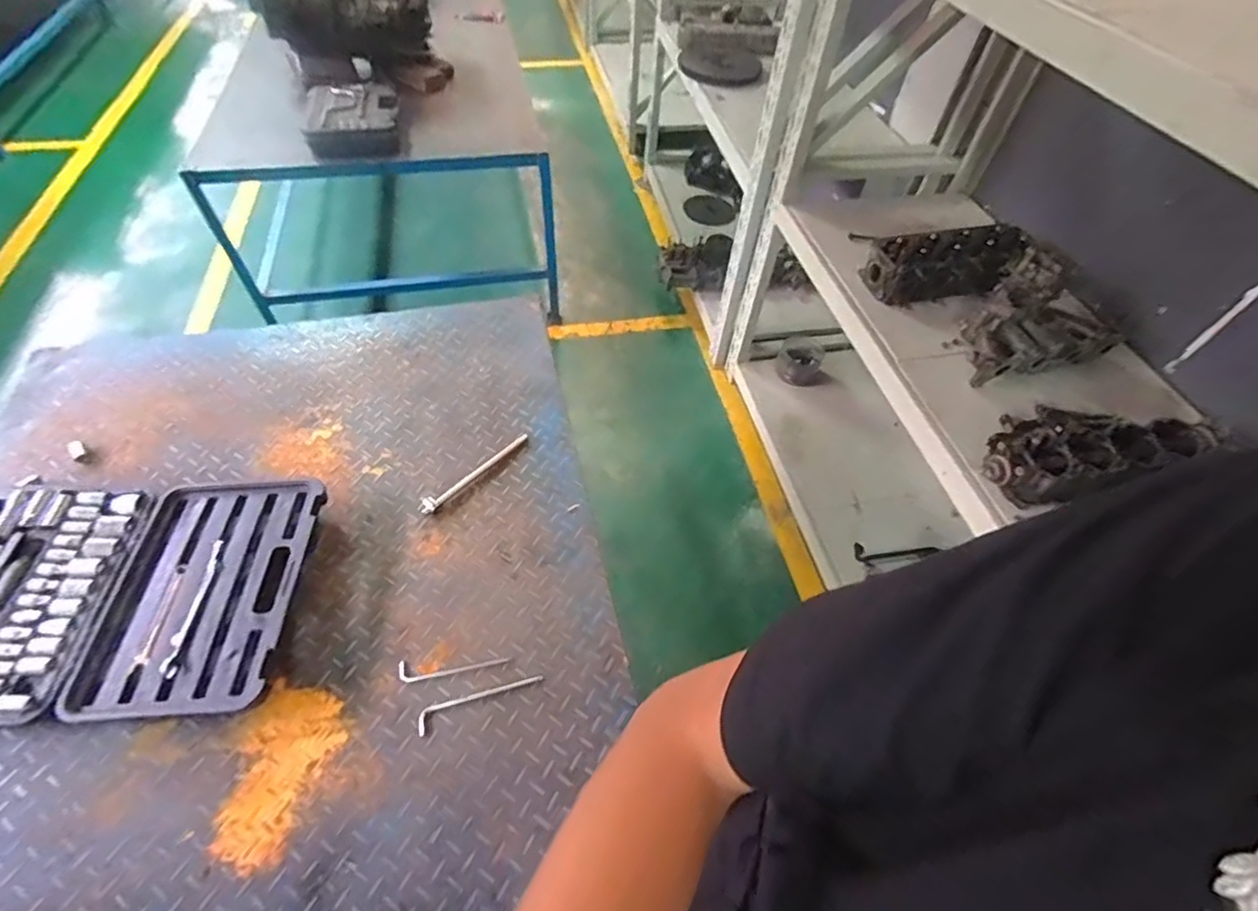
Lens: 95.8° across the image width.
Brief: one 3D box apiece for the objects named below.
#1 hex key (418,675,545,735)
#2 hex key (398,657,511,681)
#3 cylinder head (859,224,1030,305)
[{"bbox_3d":[-0.229,0.372,0.873,0.192,0.004,0.034,-19,58,-13],"label":"hex key"},{"bbox_3d":[-0.278,0.337,0.898,0.174,0.004,0.030,-1,56,-2],"label":"hex key"},{"bbox_3d":[0.779,-0.463,1.393,0.357,0.139,0.134,-4,53,-7],"label":"cylinder head"}]

